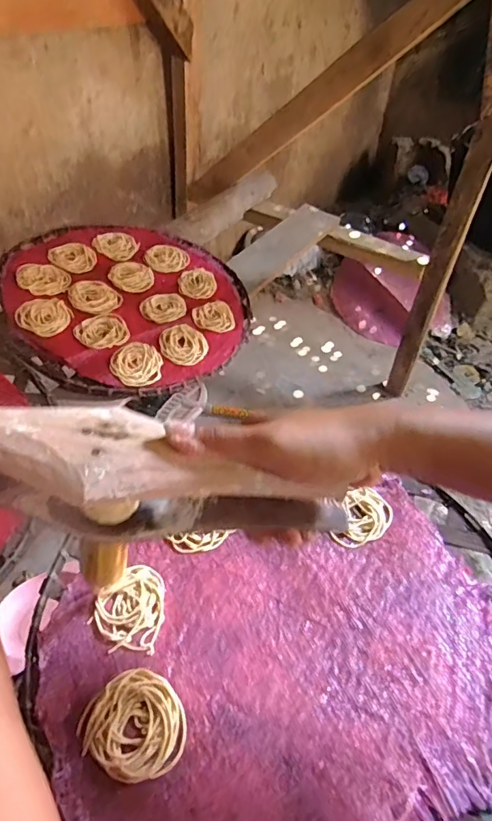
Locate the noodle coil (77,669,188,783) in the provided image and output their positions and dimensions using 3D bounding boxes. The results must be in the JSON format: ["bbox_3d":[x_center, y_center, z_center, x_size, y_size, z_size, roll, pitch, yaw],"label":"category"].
[{"bbox_3d":[-0.075,0.218,0.350,0.069,0.008,0.062,24,44,20],"label":"noodle coil"}]

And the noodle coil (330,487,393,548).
[{"bbox_3d":[0.112,0.104,0.490,0.065,0.009,0.051,-12,44,-19],"label":"noodle coil"}]

